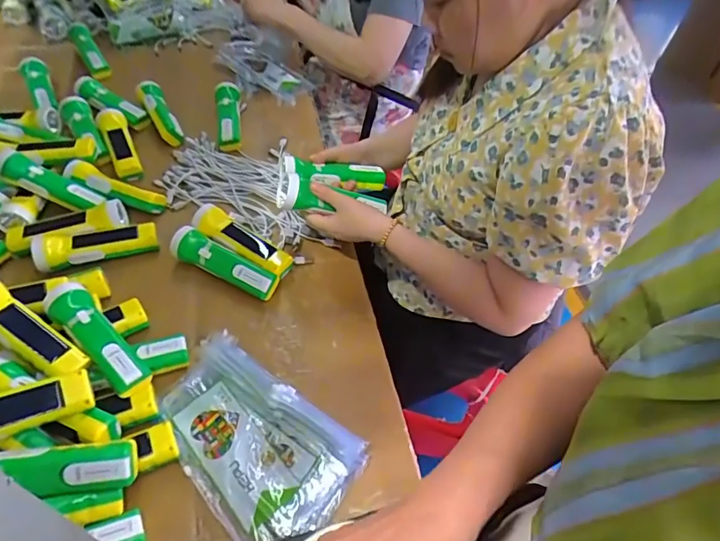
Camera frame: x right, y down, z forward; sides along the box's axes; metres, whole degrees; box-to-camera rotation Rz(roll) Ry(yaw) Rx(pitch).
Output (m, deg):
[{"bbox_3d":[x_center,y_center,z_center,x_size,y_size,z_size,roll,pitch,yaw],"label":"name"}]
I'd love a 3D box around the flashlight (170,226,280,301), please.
[{"bbox_3d":[-0.203,-0.012,0.725,0.179,0.038,0.053,22,51,14],"label":"flashlight"}]

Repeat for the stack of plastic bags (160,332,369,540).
[{"bbox_3d":[-0.133,0.190,0.563,0.248,0.029,0.151,32,55,22],"label":"stack of plastic bags"}]

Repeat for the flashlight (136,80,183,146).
[{"bbox_3d":[-0.386,-0.305,0.934,0.044,0.045,0.174,-23,55,-22],"label":"flashlight"}]

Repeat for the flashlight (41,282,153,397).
[{"bbox_3d":[-0.326,0.085,0.601,0.181,0.046,0.050,37,57,25],"label":"flashlight"}]

